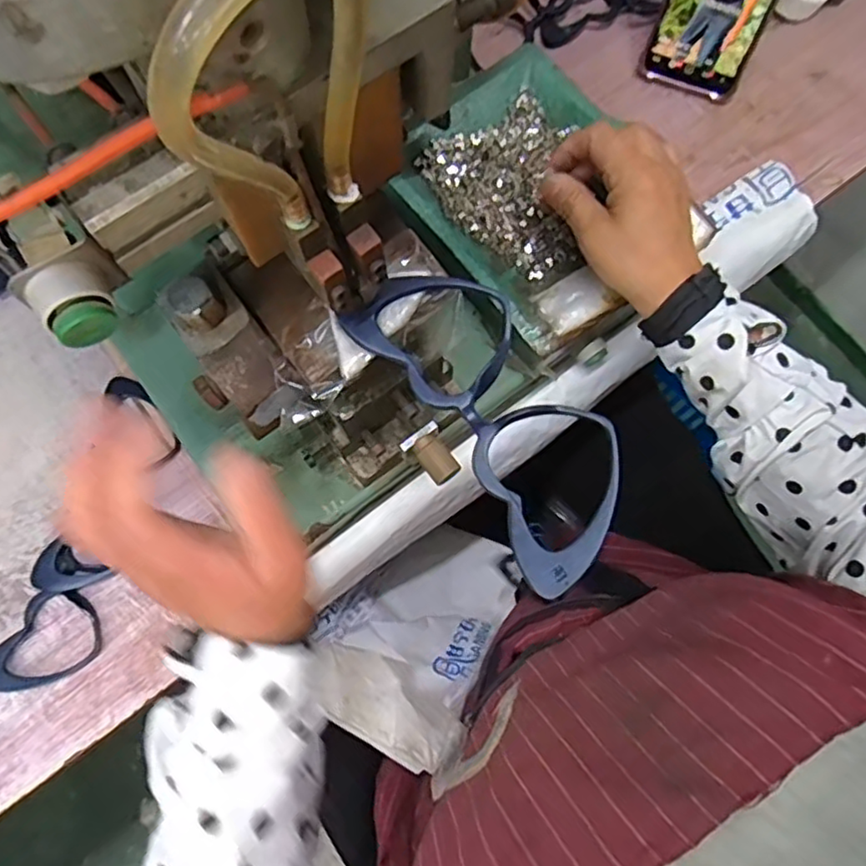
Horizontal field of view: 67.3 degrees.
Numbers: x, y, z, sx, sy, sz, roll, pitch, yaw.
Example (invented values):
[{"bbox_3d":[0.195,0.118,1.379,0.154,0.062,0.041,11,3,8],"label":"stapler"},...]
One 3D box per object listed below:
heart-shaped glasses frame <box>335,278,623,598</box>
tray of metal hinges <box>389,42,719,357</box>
[{"bbox_3d":[0.026,-0.010,0.262,0.060,0.017,0.141,-34,79,-7],"label":"heart-shaped glasses frame"},{"bbox_3d":[0.070,-0.160,0.434,0.145,0.016,0.182,-37,79,-8],"label":"tray of metal hinges"}]

